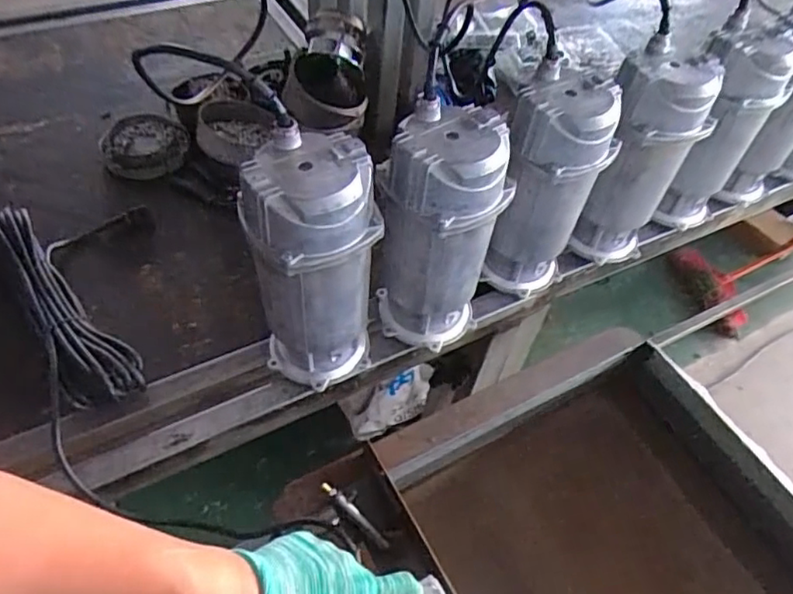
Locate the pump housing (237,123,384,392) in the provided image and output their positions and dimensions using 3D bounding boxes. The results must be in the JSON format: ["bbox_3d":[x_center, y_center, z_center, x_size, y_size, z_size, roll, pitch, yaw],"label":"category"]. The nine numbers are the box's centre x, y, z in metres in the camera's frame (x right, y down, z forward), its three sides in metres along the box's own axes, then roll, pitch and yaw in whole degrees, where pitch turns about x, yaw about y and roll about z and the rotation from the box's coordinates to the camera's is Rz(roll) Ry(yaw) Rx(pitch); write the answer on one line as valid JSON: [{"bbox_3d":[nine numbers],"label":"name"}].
[{"bbox_3d":[-0.094,-0.026,0.659,0.135,0.290,0.116,-2,52,-7],"label":"pump housing"}]

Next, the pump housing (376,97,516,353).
[{"bbox_3d":[0.048,-0.069,0.706,0.135,0.290,0.120,10,51,2],"label":"pump housing"}]

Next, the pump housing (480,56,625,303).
[{"bbox_3d":[0.186,-0.131,0.767,0.125,0.288,0.120,22,52,11],"label":"pump housing"}]

